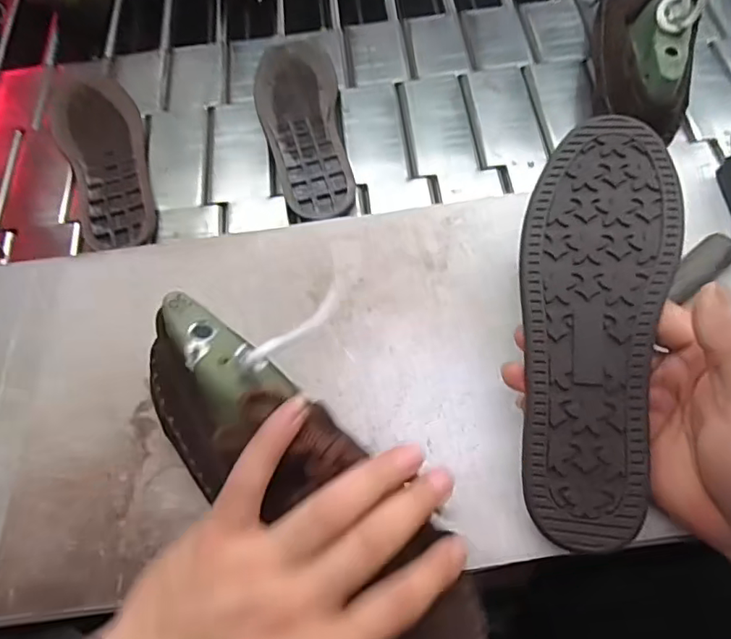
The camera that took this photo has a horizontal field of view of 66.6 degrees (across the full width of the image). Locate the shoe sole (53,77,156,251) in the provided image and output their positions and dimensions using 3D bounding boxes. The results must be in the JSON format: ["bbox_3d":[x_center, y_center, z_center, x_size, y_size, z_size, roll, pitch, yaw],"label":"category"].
[{"bbox_3d":[-0.249,-0.161,0.535,0.076,0.011,0.235,-25,64,-9],"label":"shoe sole"}]

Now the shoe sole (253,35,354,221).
[{"bbox_3d":[-0.062,-0.188,0.537,0.079,0.012,0.233,-9,63,-1],"label":"shoe sole"}]

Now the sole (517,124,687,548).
[{"bbox_3d":[0.126,-0.001,0.310,0.079,0.021,0.241,7,81,7],"label":"sole"}]

